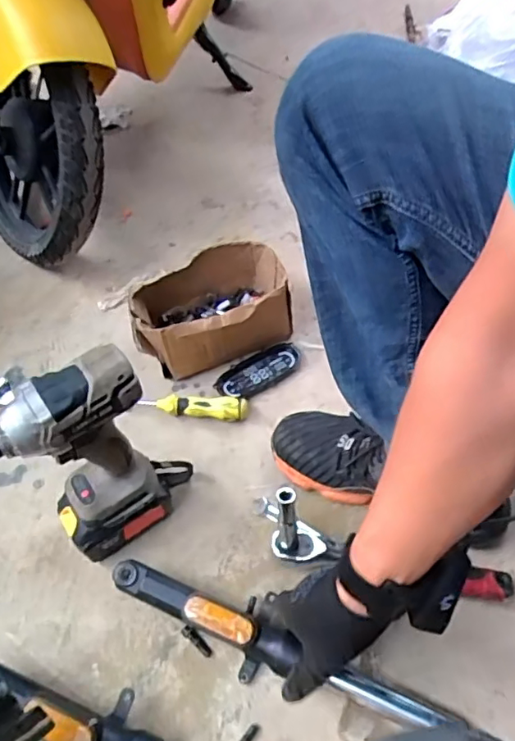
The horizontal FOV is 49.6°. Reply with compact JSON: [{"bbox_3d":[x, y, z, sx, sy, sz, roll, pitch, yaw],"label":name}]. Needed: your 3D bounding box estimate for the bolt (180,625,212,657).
[{"bbox_3d":[-0.063,0.279,0.574,0.038,0.006,0.011,41,63,14],"label":"bolt"}]

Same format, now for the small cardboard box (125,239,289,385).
[{"bbox_3d":[-0.075,-0.082,0.804,0.204,0.097,0.138,-17,52,-9],"label":"small cardboard box"}]

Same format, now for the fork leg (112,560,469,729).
[{"bbox_3d":[0.018,0.268,0.540,0.353,0.049,0.052,20,55,12],"label":"fork leg"}]

